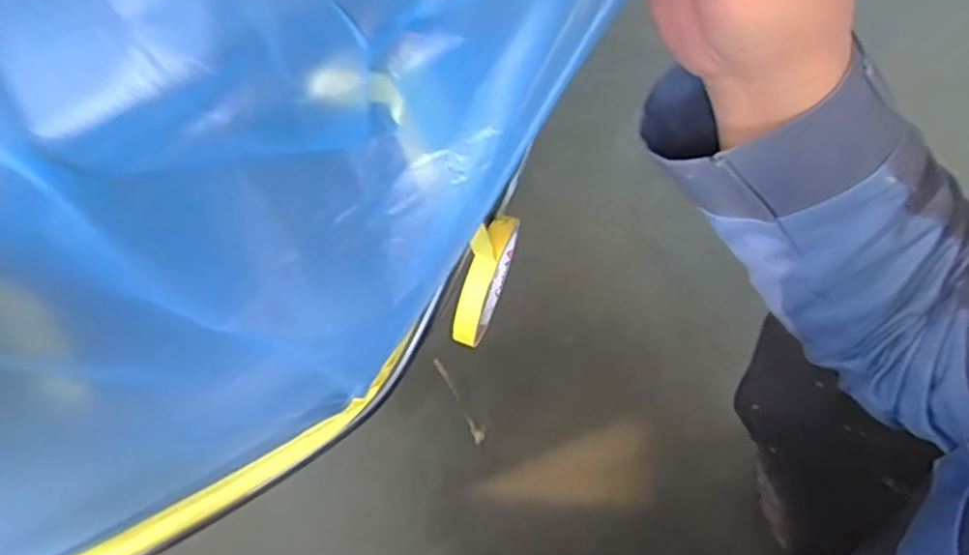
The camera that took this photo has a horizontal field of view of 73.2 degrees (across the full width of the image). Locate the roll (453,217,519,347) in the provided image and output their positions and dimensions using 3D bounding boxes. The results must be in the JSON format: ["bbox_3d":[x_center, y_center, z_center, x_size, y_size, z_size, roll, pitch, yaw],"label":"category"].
[{"bbox_3d":[0.002,-0.001,0.424,0.016,0.097,0.094,16,65,8],"label":"roll"}]

